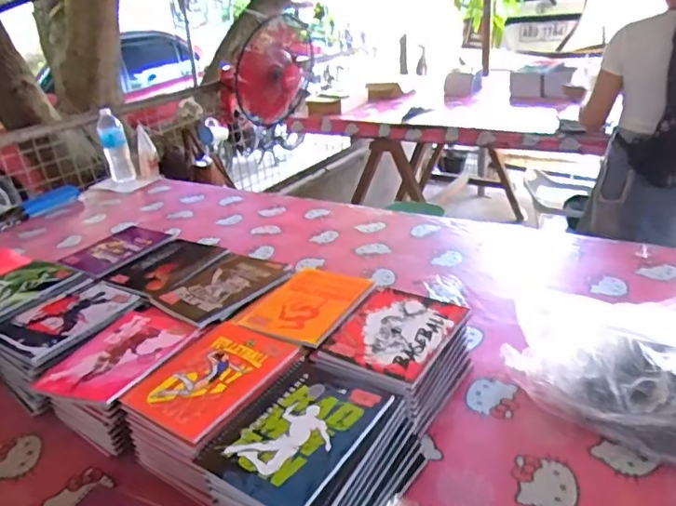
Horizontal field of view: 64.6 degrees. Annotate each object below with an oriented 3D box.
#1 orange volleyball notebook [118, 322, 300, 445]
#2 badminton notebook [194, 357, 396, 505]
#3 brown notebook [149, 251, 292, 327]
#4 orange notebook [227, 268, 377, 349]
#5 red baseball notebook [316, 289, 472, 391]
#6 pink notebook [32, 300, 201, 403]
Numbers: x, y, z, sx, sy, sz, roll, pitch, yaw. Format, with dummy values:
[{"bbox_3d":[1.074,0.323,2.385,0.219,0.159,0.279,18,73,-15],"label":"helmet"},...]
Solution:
[{"bbox_3d":[-0.169,0.164,0.733,0.152,0.016,0.196,13,32,32],"label":"orange volleyball notebook"},{"bbox_3d":[-0.044,0.200,0.629,0.154,0.008,0.201,13,32,32],"label":"badminton notebook"},{"bbox_3d":[-0.202,0.055,0.947,0.162,0.012,0.214,19,35,39],"label":"brown notebook"},{"bbox_3d":[-0.049,0.077,0.875,0.166,0.018,0.204,12,31,31],"label":"orange notebook"},{"bbox_3d":[0.082,0.116,0.780,0.157,0.009,0.197,13,32,33],"label":"red baseball notebook"},{"bbox_3d":[-0.315,0.141,0.799,0.154,0.006,0.215,8,30,25],"label":"pink notebook"}]

